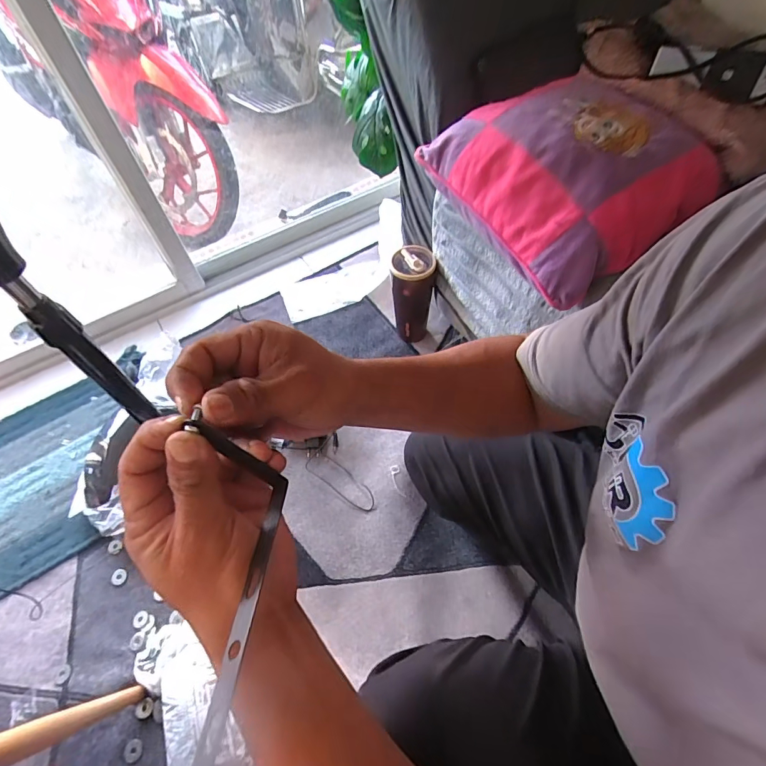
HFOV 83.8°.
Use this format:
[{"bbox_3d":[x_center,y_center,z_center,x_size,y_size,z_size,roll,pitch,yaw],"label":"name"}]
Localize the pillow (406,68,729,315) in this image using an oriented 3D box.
[{"bbox_3d":[0.249,-0.297,0.600,0.264,0.130,0.315,-30,61,-15],"label":"pillow"}]

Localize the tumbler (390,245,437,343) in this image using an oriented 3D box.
[{"bbox_3d":[0.064,-0.179,0.915,0.082,0.224,0.085,-1,58,2],"label":"tumbler"}]

